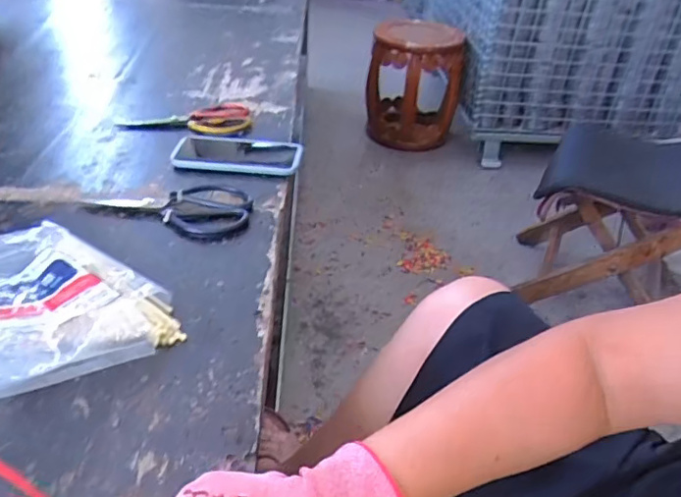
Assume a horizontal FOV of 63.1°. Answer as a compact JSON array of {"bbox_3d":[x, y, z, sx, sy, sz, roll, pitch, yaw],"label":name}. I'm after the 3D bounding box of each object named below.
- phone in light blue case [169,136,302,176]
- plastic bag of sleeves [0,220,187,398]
[{"bbox_3d":[-0.141,-0.131,0.763,0.170,0.009,0.089,1,37,-2],"label":"phone in light blue case"},{"bbox_3d":[-0.288,0.040,0.481,0.249,0.066,0.200,26,43,28],"label":"plastic bag of sleeves"}]

